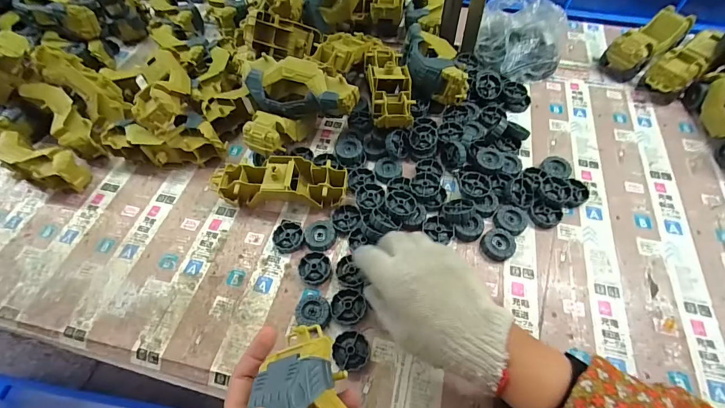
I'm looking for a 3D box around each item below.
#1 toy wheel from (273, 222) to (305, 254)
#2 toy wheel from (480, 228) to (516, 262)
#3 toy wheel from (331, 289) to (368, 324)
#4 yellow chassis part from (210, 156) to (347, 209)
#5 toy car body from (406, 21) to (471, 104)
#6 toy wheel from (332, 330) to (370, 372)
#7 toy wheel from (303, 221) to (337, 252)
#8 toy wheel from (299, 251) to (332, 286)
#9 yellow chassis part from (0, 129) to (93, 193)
[{"bbox_3d":[-0.093,0.043,0.440,0.039,0.013,0.039,-2,57,2],"label":"toy wheel"},{"bbox_3d":[0.163,0.049,0.421,0.038,0.014,0.037,-2,57,2],"label":"toy wheel"},{"bbox_3d":[-0.015,0.115,0.388,0.037,0.012,0.037,-2,57,2],"label":"toy wheel"},{"bbox_3d":[-0.110,-0.026,0.465,0.179,0.053,0.061,4,58,6],"label":"yellow chassis part"},{"bbox_3d":[0.107,-0.222,0.545,0.075,0.049,0.157,-7,58,-2],"label":"toy car body"},{"bbox_3d":[-0.012,0.154,0.364,0.038,0.011,0.036,-2,57,2],"label":"toy wheel"},{"bbox_3d":[-0.053,0.041,0.437,0.038,0.014,0.039,-2,57,2],"label":"toy wheel"},{"bbox_3d":[-0.057,0.077,0.415,0.038,0.011,0.038,-2,57,2],"label":"toy wheel"},{"bbox_3d":[-0.478,-0.062,0.512,0.180,0.056,0.057,22,61,16],"label":"yellow chassis part"}]

